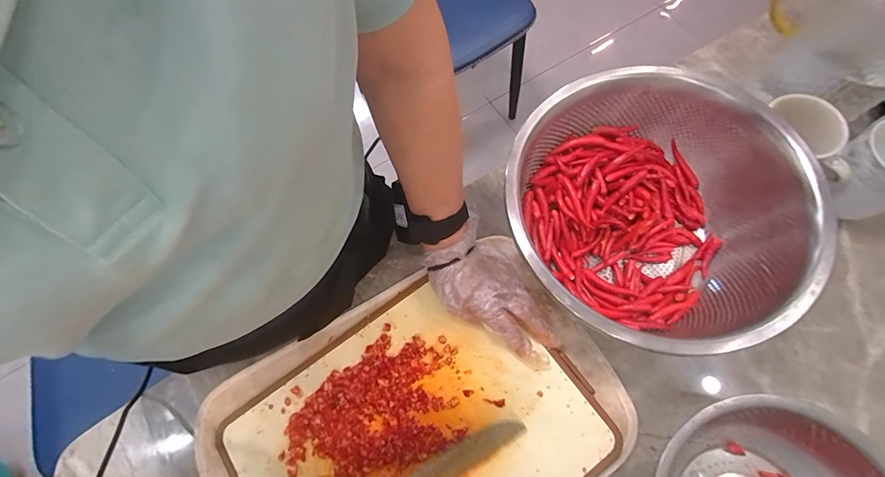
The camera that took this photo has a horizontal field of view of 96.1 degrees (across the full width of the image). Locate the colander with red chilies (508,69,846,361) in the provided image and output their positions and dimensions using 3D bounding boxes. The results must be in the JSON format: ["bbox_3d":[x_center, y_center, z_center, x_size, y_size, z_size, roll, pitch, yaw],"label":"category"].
[{"bbox_3d":[0.208,-0.023,0.420,0.269,0.117,0.270,-1,70,4],"label":"colander with red chilies"}]

